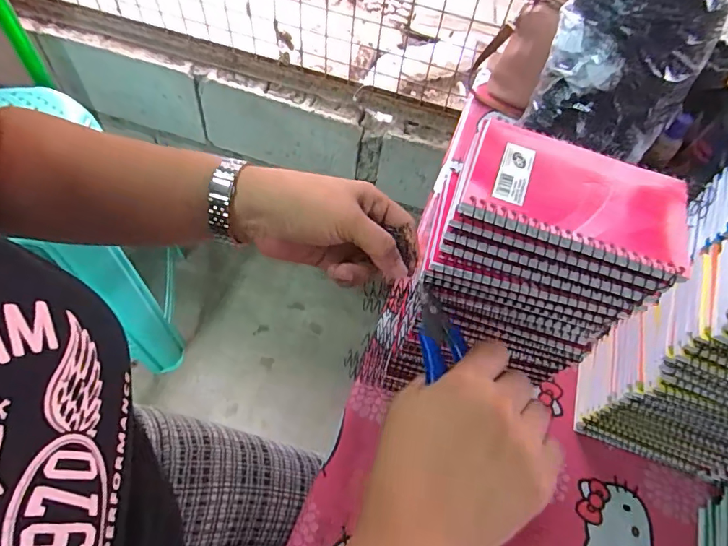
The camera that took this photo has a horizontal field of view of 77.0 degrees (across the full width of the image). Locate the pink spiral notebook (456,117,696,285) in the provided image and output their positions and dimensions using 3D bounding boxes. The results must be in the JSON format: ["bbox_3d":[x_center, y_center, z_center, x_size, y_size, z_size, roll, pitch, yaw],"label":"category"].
[{"bbox_3d":[0.129,-0.049,0.278,0.127,0.011,0.079,18,63,10],"label":"pink spiral notebook"}]

